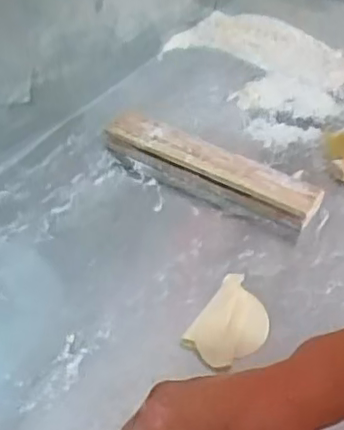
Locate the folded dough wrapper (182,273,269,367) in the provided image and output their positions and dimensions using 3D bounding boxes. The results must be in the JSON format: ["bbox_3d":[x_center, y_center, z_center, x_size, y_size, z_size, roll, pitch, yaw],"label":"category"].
[{"bbox_3d":[0.061,0.102,0.602,0.062,0.014,0.109,23,47,18],"label":"folded dough wrapper"}]

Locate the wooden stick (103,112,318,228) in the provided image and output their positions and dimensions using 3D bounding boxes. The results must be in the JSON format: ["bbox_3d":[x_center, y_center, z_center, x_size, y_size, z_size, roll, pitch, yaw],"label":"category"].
[{"bbox_3d":[0.047,-0.055,0.735,0.268,0.041,0.063,21,46,16],"label":"wooden stick"}]

